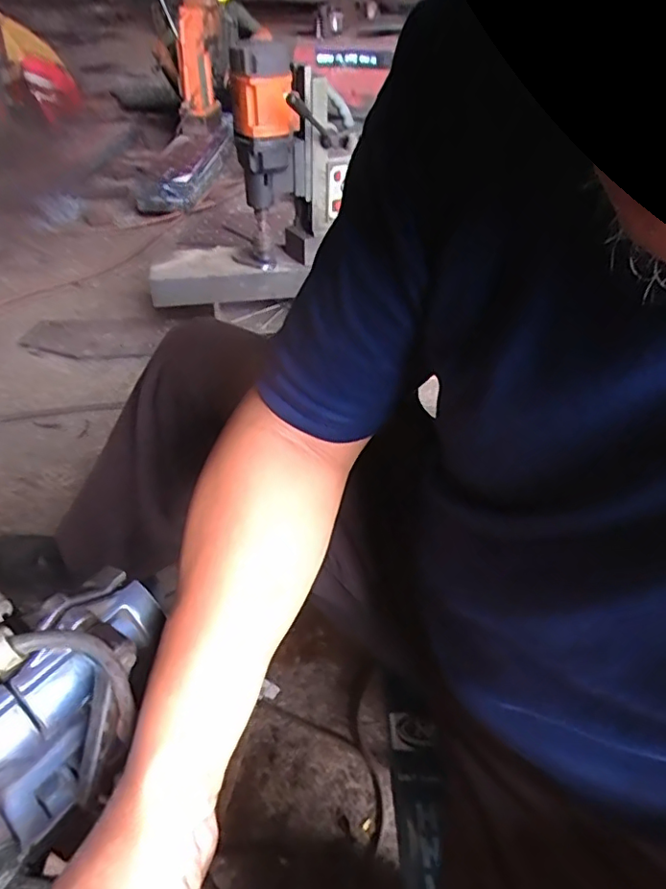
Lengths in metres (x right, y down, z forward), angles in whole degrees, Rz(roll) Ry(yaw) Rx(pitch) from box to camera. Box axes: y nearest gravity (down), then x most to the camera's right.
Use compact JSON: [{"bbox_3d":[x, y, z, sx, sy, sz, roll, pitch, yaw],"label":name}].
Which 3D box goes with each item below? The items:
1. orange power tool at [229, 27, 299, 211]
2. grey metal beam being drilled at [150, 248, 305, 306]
[{"bbox_3d":[-0.140,-0.680,1.202,0.139,0.301,0.119,-3,40,-4],"label":"orange power tool"},{"bbox_3d":[-0.280,-0.430,1.435,0.363,0.091,0.131,-11,41,-13],"label":"grey metal beam being drilled"}]

